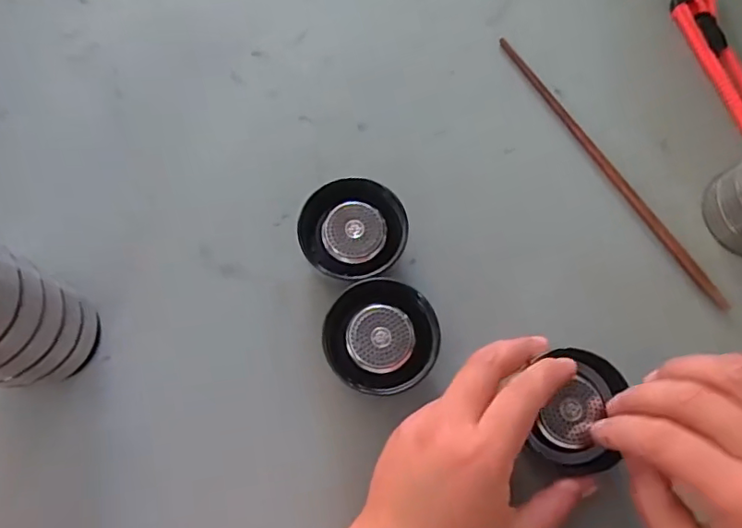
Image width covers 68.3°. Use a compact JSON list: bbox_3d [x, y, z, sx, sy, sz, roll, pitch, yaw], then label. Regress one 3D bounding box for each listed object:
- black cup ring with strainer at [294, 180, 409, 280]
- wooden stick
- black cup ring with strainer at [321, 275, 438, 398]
[{"bbox_3d":[-0.011,-0.019,0.356,0.065,0.030,0.063,0,72,0],"label":"black cup ring with strainer"},{"bbox_3d":[0.165,-0.072,0.387,0.010,0.004,0.243,-30,74,-9],"label":"wooden stick"},{"bbox_3d":[0.006,0.047,0.338,0.067,0.031,0.062,0,72,0],"label":"black cup ring with strainer"}]

